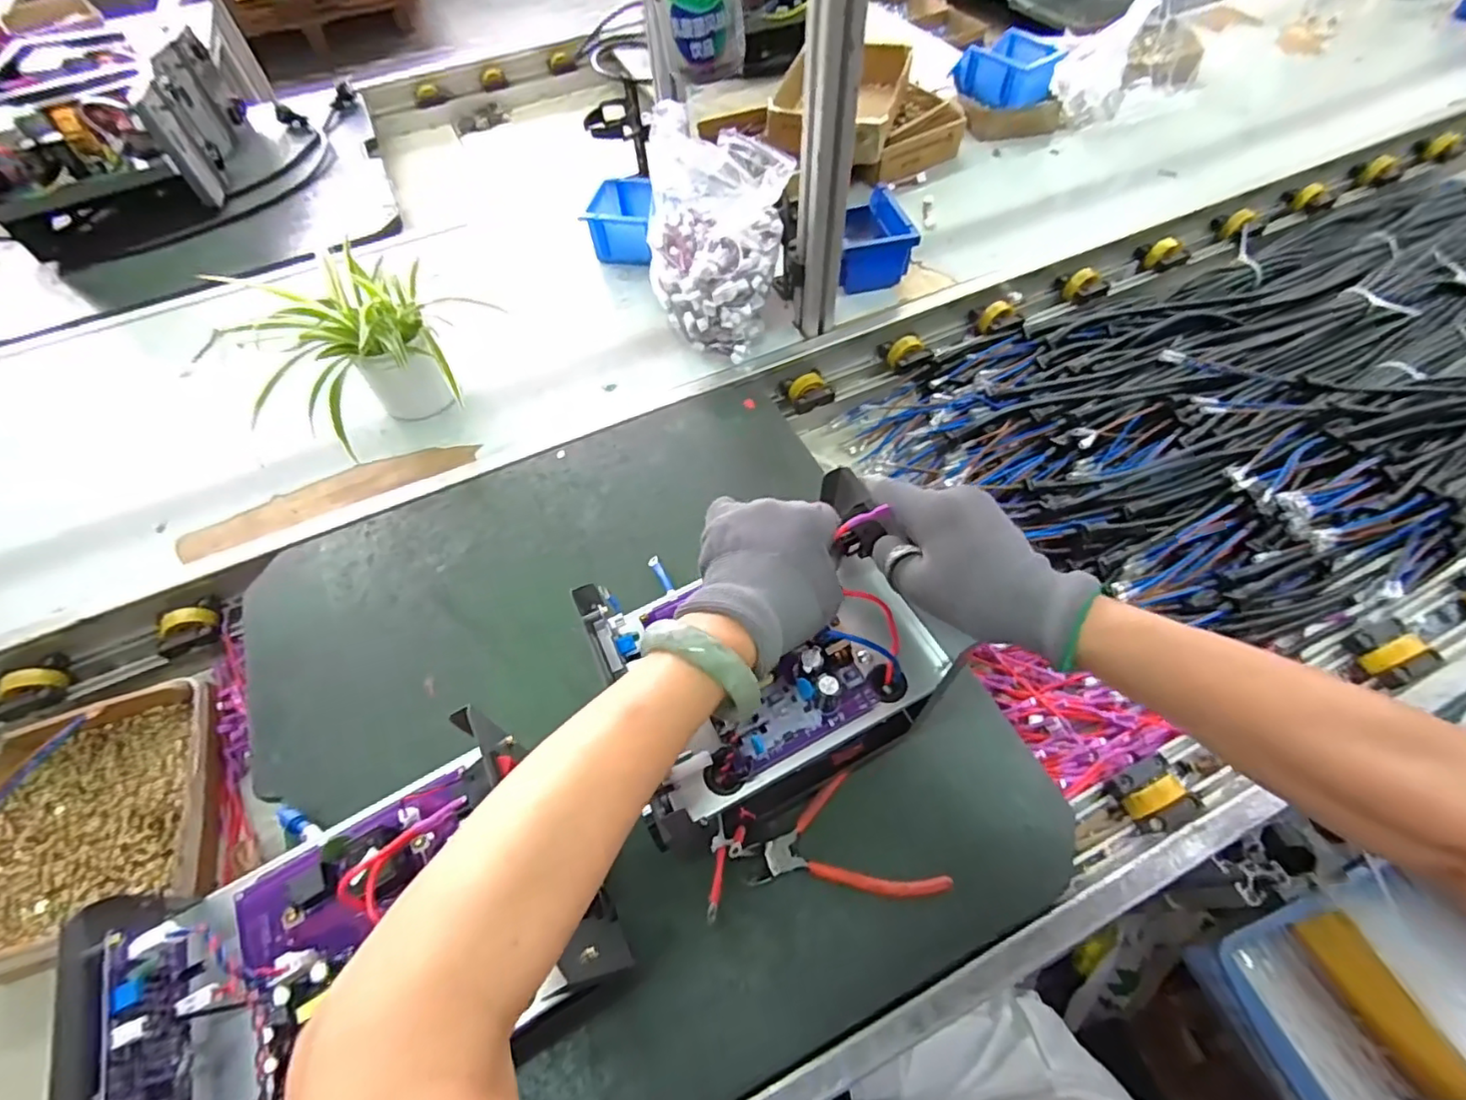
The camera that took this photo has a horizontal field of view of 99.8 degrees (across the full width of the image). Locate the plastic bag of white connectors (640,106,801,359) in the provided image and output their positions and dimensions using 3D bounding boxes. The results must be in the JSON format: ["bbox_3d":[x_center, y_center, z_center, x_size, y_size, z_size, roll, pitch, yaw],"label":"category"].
[{"bbox_3d":[-0.018,-0.356,0.726,0.161,0.203,0.164,-6,58,-1],"label":"plastic bag of white connectors"}]

